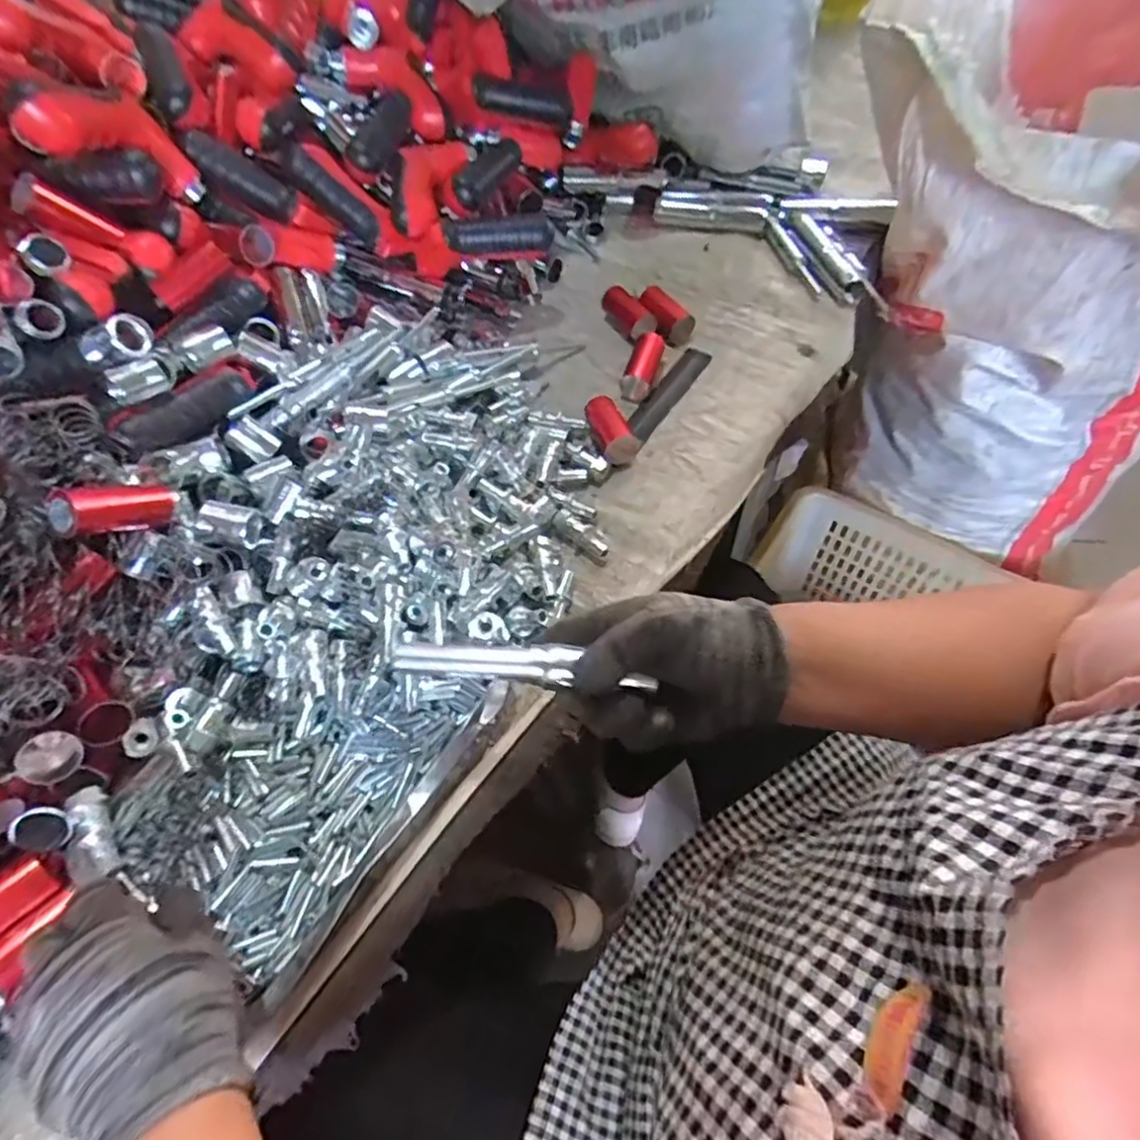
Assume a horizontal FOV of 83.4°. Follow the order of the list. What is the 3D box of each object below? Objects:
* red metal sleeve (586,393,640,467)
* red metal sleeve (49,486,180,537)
[{"bbox_3d":[0.037,-0.124,0.557,0.028,0.023,0.063,-18,58,-6],"label":"red metal sleeve"},{"bbox_3d":[-0.290,-0.038,0.407,0.027,0.023,0.067,38,30,24],"label":"red metal sleeve"}]

